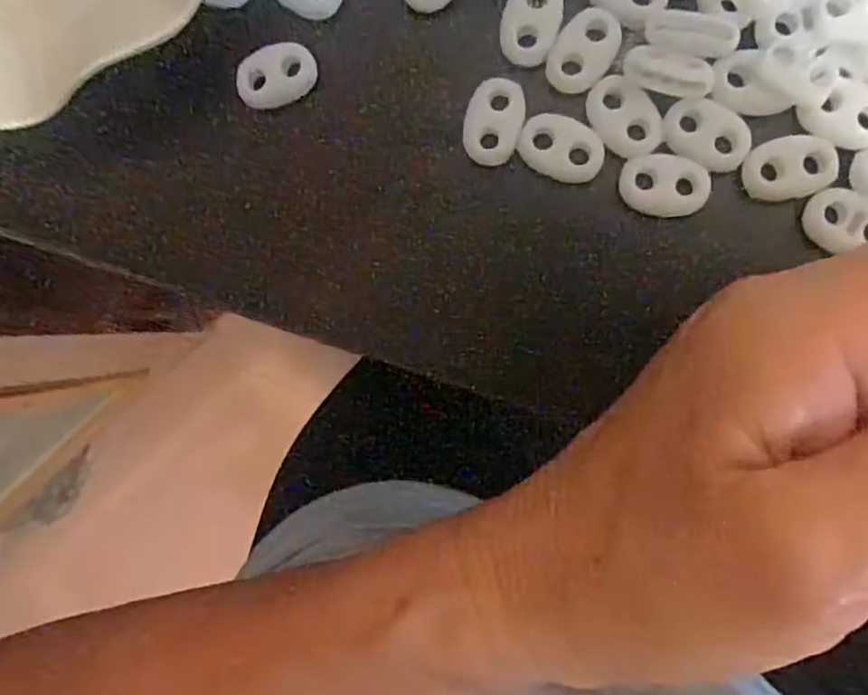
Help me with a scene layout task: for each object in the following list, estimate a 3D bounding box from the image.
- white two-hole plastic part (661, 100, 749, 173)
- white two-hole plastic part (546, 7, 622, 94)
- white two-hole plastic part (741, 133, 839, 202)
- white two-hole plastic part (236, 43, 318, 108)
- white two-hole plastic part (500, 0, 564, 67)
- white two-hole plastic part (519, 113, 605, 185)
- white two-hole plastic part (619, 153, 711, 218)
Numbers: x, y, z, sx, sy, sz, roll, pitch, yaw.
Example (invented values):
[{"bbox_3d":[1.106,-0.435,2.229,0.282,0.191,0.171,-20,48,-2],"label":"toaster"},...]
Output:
[{"bbox_3d":[0.070,-0.055,0.177,0.022,0.004,0.014,30,94,6],"label":"white two-hole plastic part"},{"bbox_3d":[0.039,-0.077,0.180,0.015,0.004,0.022,34,95,6],"label":"white two-hole plastic part"},{"bbox_3d":[0.089,-0.045,0.175,0.022,0.004,0.015,-7,90,7],"label":"white two-hole plastic part"},{"bbox_3d":[-0.043,-0.074,0.189,0.022,0.004,0.014,-20,88,7],"label":"white two-hole plastic part"},{"bbox_3d":[0.026,-0.086,0.182,0.014,0.004,0.022,15,93,7],"label":"white two-hole plastic part"},{"bbox_3d":[0.033,-0.052,0.179,0.022,0.004,0.015,26,94,6],"label":"white two-hole plastic part"},{"bbox_3d":[0.059,-0.042,0.180,0.022,0.004,0.015,8,92,7],"label":"white two-hole plastic part"}]

